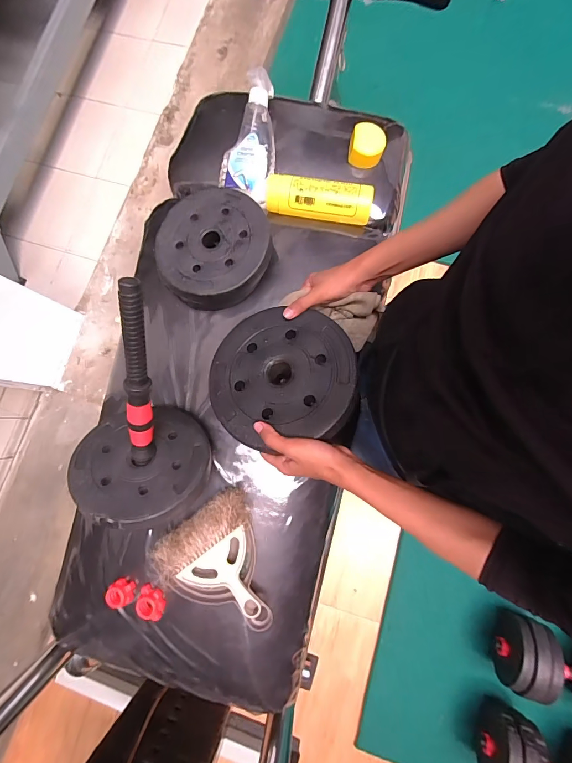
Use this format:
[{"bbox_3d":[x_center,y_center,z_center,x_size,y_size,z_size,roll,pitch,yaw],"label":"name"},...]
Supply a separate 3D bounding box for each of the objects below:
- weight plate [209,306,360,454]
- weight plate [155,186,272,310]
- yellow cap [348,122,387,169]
[{"bbox_3d":[-0.006,-0.010,0.443,0.177,0.042,0.175,0,77,2],"label":"weight plate"},{"bbox_3d":[-0.116,-0.217,0.582,0.179,0.062,0.179,-1,81,5],"label":"weight plate"},{"bbox_3d":[0.145,-0.423,0.639,0.065,0.047,0.055,12,82,7],"label":"yellow cap"}]

